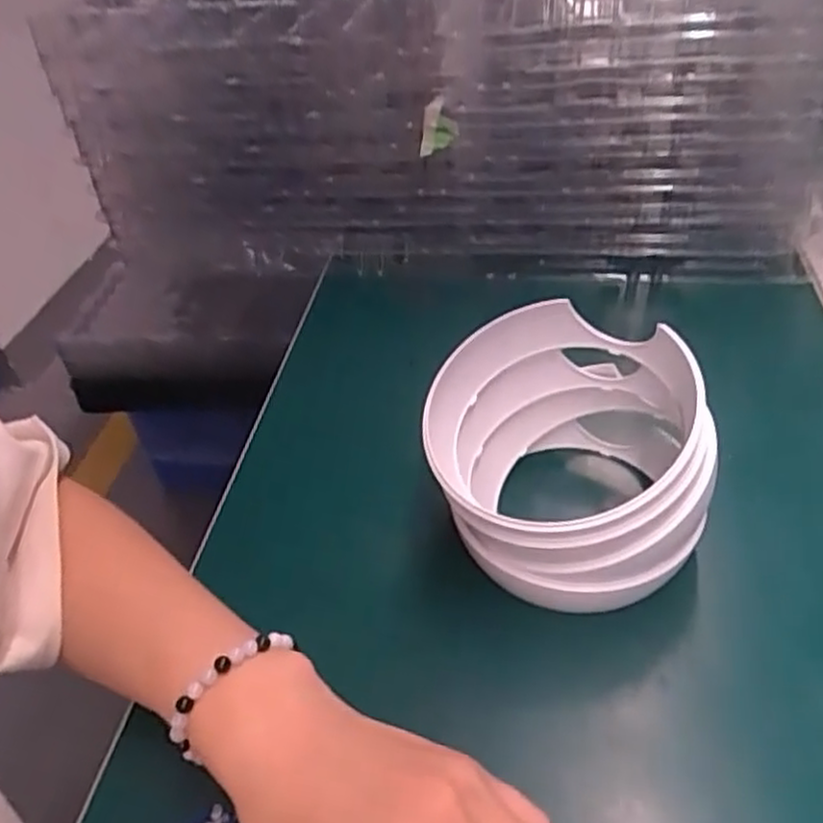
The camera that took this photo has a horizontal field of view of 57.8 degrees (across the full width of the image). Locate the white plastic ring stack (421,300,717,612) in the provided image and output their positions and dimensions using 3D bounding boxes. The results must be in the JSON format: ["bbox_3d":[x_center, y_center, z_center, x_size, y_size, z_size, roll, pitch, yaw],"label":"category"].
[{"bbox_3d":[0.067,0.023,0.342,0.112,0.091,0.115,-2,41,6],"label":"white plastic ring stack"}]

